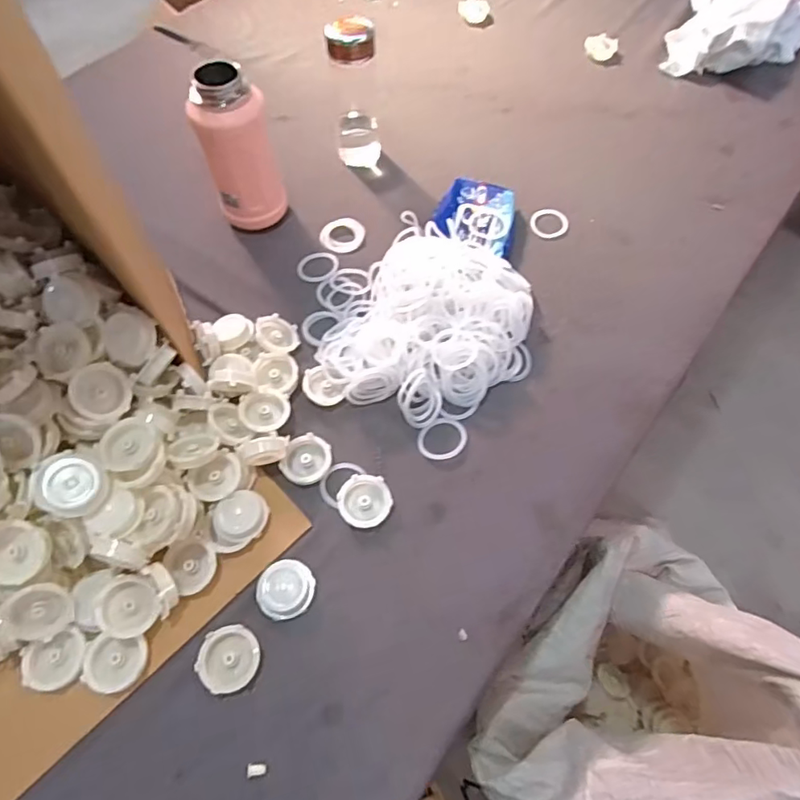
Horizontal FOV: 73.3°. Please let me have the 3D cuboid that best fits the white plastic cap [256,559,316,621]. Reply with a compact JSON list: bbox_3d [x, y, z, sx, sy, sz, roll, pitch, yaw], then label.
[{"bbox_3d":[-0.118,0.196,0.555,0.053,0.021,0.056,0,61,0],"label":"white plastic cap"}]

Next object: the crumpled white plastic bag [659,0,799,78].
[{"bbox_3d":[0.700,-0.780,1.070,0.230,0.067,0.462,27,64,14],"label":"crumpled white plastic bag"}]

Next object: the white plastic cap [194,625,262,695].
[{"bbox_3d":[-0.168,0.255,0.531,0.059,0.012,0.058,0,61,0],"label":"white plastic cap"}]

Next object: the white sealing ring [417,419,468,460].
[{"bbox_3d":[0.052,0.047,0.650,0.060,0.004,0.052,-9,61,-5],"label":"white sealing ring"}]

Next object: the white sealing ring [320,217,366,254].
[{"bbox_3d":[-0.087,-0.252,0.822,0.069,0.007,0.072,0,61,0],"label":"white sealing ring"}]

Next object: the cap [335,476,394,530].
[{"bbox_3d":[-0.040,0.114,0.610,0.058,0.016,0.058,1,73,-4],"label":"cap"}]

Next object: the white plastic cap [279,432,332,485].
[{"bbox_3d":[-0.109,0.072,0.632,0.053,0.017,0.057,0,61,0],"label":"white plastic cap"}]

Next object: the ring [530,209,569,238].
[{"bbox_3d":[0.231,-0.273,0.832,0.058,0.005,0.065,5,61,3],"label":"ring"}]

